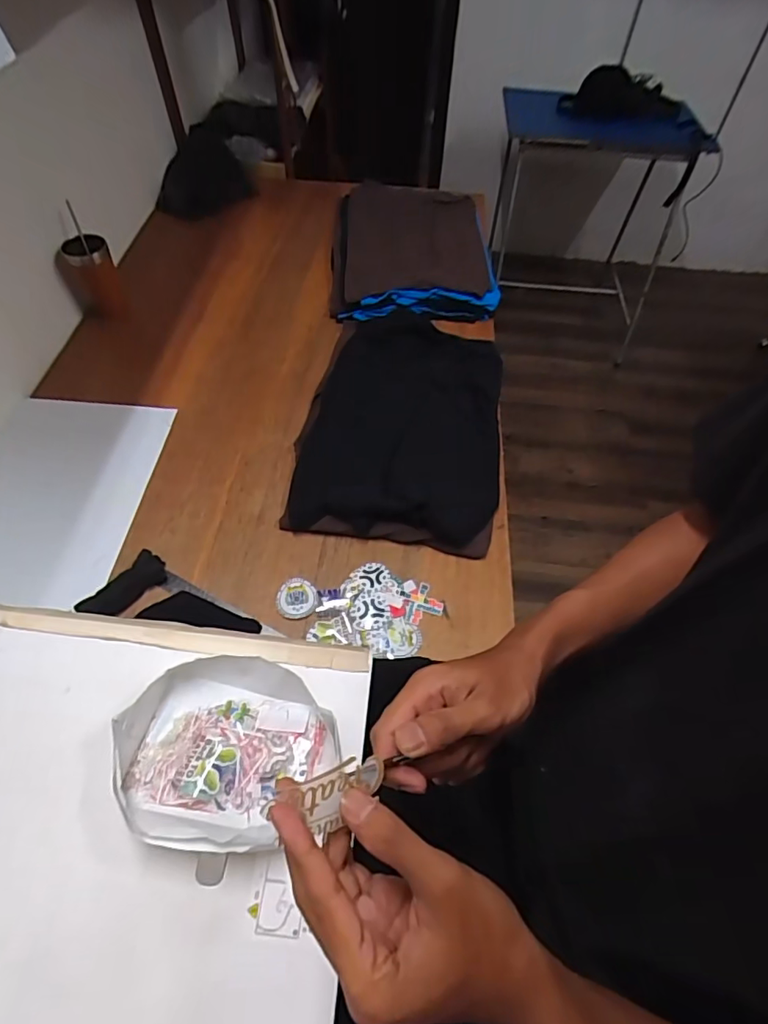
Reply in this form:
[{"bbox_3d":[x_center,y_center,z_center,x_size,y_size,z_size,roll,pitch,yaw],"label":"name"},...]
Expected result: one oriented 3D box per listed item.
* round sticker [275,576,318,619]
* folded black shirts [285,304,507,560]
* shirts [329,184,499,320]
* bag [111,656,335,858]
[{"bbox_3d":[-0.129,0.126,0.773,0.059,0.005,0.062,2,58,-4],"label":"round sticker"},{"bbox_3d":[0.042,-0.181,0.965,0.356,0.050,0.538,9,58,1],"label":"folded black shirts"},{"bbox_3d":[0.079,-0.652,1.279,0.406,0.087,0.557,0,58,-5],"label":"shirts"},{"bbox_3d":[-0.143,0.218,0.483,0.191,0.052,0.157,0,58,-5],"label":"bag"}]

